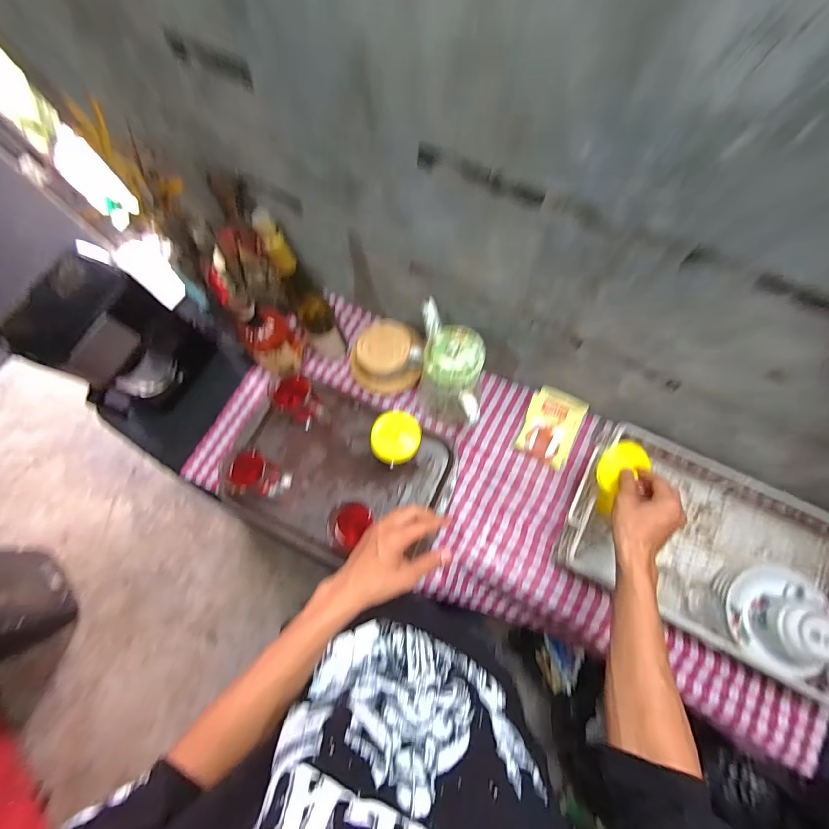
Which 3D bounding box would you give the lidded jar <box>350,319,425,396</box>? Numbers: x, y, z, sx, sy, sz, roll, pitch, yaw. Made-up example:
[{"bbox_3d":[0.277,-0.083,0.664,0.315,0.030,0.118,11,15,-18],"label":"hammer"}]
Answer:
[{"bbox_3d":[-0.053,-0.105,0.707,0.126,0.114,0.114,26,76,10],"label":"lidded jar"}]

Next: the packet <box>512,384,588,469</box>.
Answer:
[{"bbox_3d":[0.255,0.020,0.669,0.095,0.016,0.136,26,79,14],"label":"packet"}]

